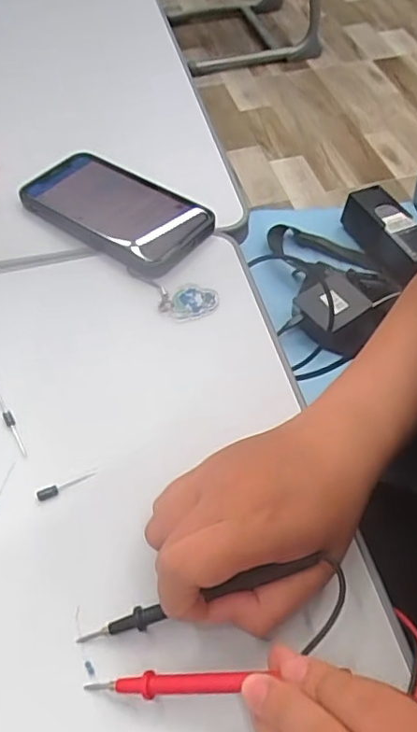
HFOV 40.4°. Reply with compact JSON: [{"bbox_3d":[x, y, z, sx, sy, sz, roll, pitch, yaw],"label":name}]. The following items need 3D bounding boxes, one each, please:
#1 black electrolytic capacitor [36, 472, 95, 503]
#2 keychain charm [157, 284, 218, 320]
[{"bbox_3d":[-0.080,0.067,0.316,0.034,0.004,0.007,-19,57,-13],"label":"black electrolytic capacitor"},{"bbox_3d":[-0.014,-0.044,0.392,0.039,0.006,0.025,5,55,5],"label":"keychain charm"}]

